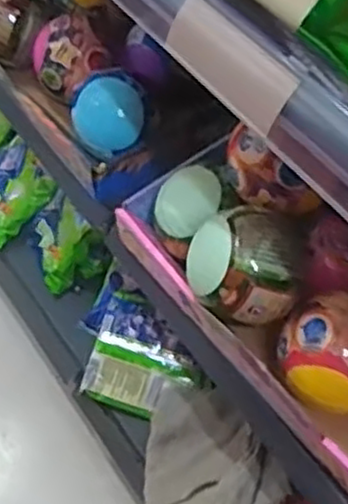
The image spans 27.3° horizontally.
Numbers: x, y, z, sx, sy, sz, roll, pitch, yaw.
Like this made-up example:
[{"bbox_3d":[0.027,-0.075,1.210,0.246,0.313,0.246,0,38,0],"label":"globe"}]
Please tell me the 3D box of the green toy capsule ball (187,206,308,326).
[{"bbox_3d":[0.057,0.007,0.549,0.088,0.069,0.087,3,51,-3],"label":"green toy capsule ball"}]

